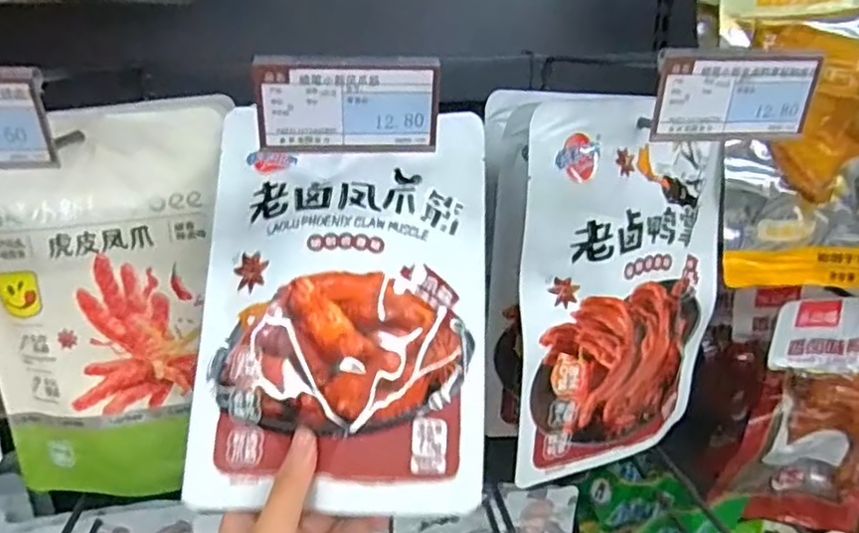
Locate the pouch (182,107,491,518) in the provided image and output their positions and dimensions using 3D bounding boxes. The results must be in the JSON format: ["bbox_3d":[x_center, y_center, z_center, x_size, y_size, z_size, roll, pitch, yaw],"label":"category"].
[{"bbox_3d":[-0.046,0.017,0.376,0.156,0.220,0.022,2,-18,-1],"label":"pouch"}]

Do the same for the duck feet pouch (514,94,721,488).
[{"bbox_3d":[0.130,0.014,0.456,0.175,0.241,0.044,-17,27,-38],"label":"duck feet pouch"}]

